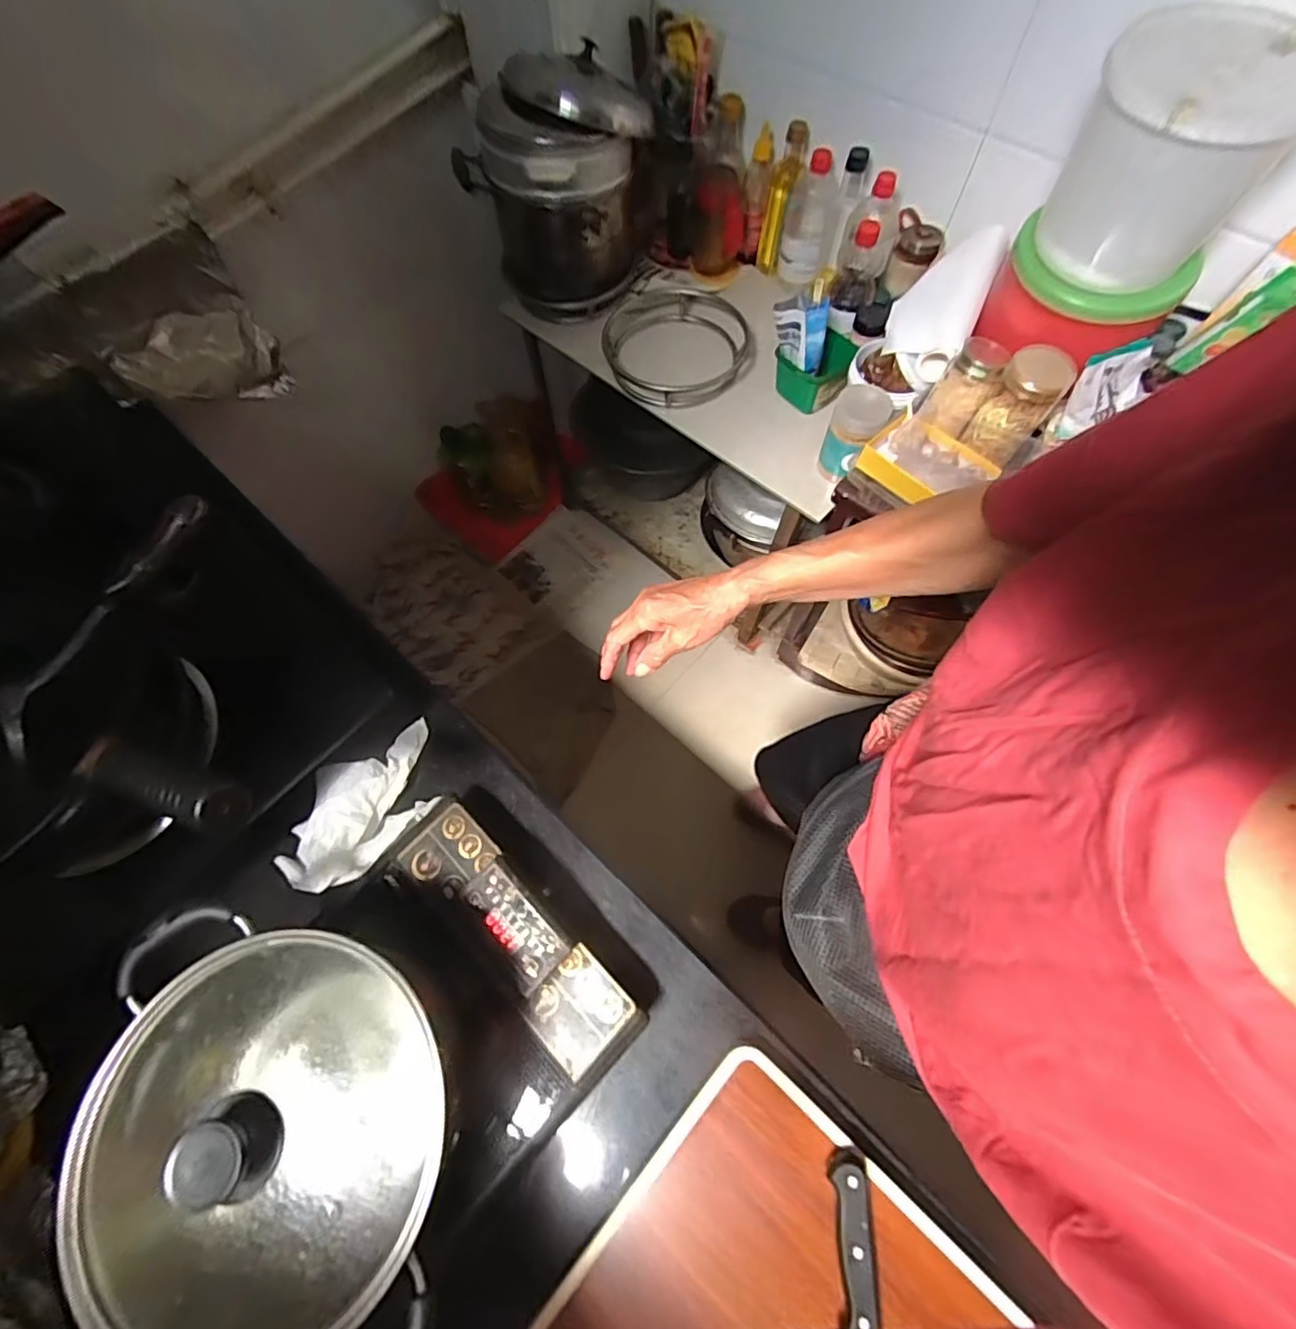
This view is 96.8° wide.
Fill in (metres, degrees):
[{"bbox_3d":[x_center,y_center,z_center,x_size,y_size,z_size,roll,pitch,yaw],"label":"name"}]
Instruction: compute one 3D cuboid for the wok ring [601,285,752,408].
[{"bbox_3d":[0.054,-0.586,1.060,0.269,0.060,0.250,-1,67,1],"label":"wok ring"}]

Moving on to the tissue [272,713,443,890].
[{"bbox_3d":[-0.301,0.149,0.599,0.159,0.057,0.138,-25,69,-9],"label":"tissue"}]

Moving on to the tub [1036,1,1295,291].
[{"bbox_3d":[0.568,-0.549,0.639,0.187,0.195,0.171,-1,67,1],"label":"tub"}]

